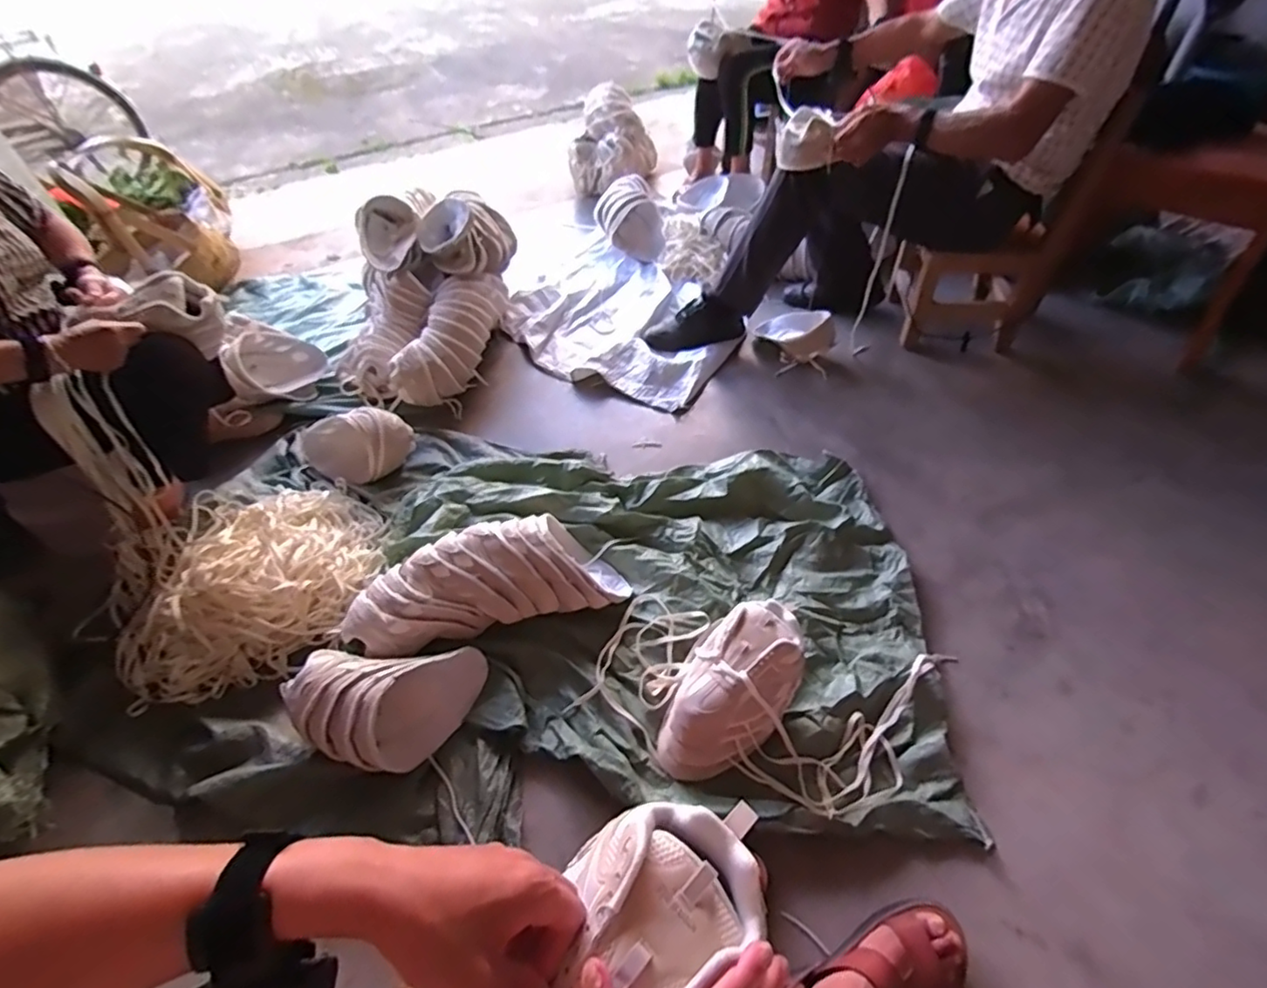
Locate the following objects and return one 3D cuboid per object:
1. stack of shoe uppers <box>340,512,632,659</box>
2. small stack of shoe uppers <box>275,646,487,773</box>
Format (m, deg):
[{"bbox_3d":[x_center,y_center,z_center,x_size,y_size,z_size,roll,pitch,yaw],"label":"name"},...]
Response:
[{"bbox_3d":[-0.254,0.145,1.043,0.451,0.141,0.180,-13,49,-9],"label":"stack of shoe uppers"},{"bbox_3d":[-0.374,0.319,0.897,0.272,0.126,0.154,-7,48,-3],"label":"small stack of shoe uppers"}]

